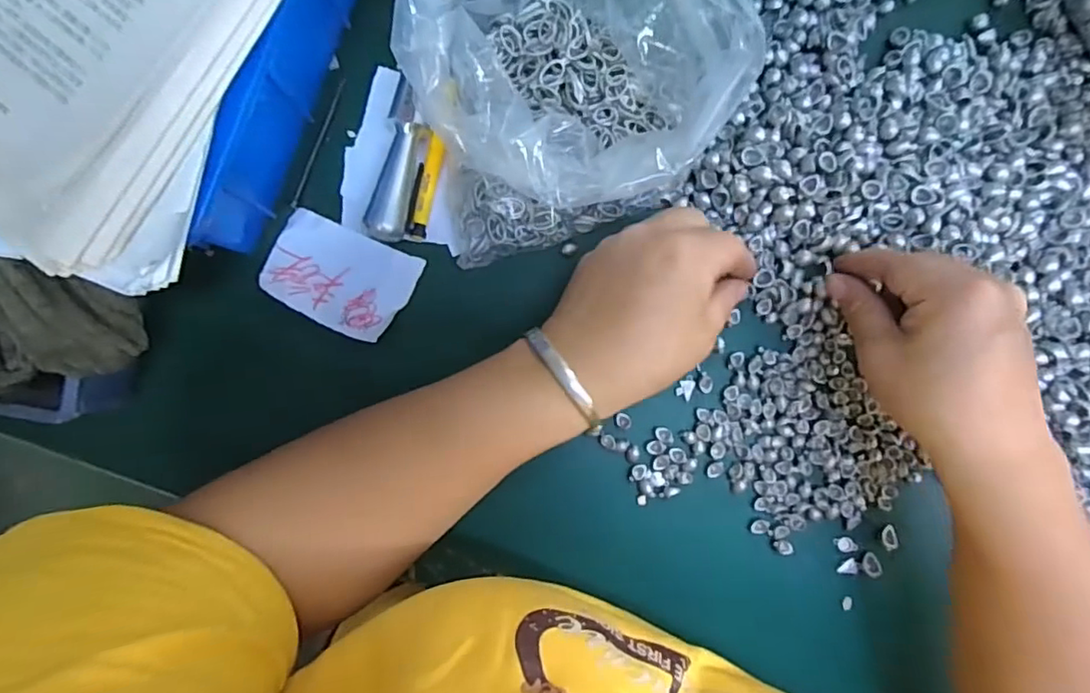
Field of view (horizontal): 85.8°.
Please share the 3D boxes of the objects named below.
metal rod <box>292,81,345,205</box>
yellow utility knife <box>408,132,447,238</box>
[{"bbox_3d":[-0.124,-0.112,0.320,0.004,0.004,0.074,21,89,-2],"label":"metal rod"},{"bbox_3d":[-0.065,-0.088,0.322,0.012,0.007,0.055,13,89,-2],"label":"yellow utility knife"}]

